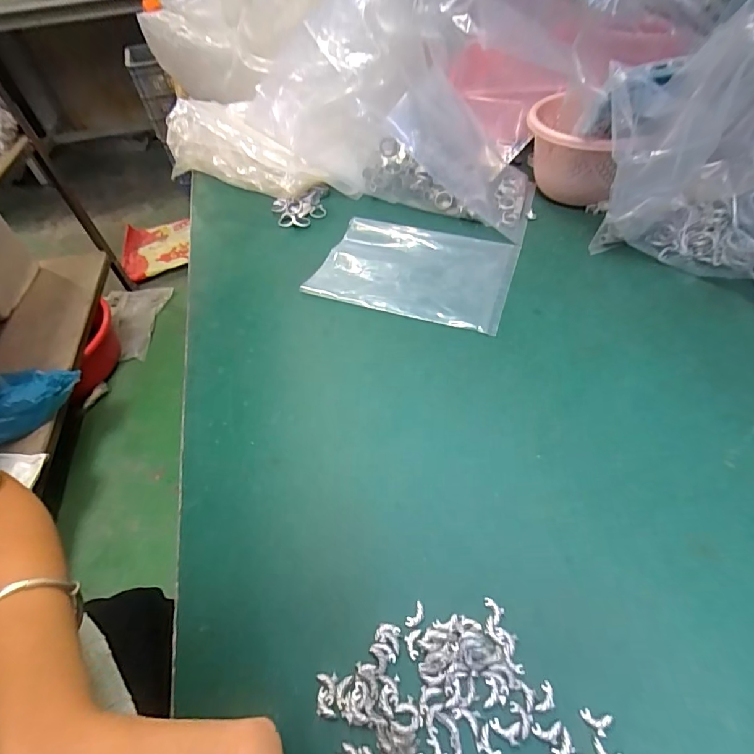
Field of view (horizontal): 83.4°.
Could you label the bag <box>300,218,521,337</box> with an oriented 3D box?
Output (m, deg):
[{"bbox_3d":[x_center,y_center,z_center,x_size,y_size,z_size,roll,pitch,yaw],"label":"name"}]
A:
[{"bbox_3d":[0.039,-0.113,0.444,0.194,0.007,0.141,15,53,17],"label":"bag"}]

